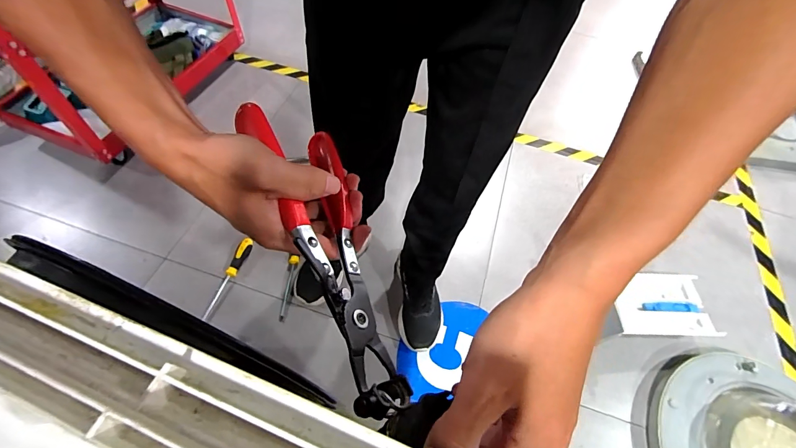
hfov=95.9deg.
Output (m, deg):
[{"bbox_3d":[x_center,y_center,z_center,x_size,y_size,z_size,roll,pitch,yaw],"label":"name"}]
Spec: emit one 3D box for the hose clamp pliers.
[{"bbox_3d":[-0.045,0.018,0.243,0.026,0.082,0.211,-31,70,21],"label":"hose clamp pliers"}]

